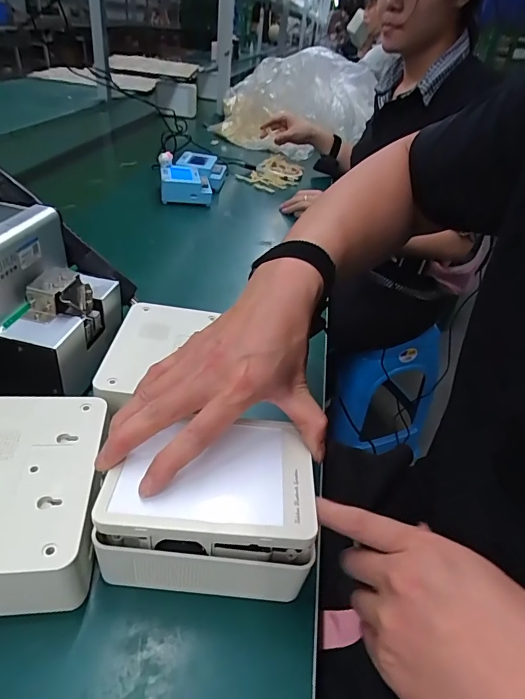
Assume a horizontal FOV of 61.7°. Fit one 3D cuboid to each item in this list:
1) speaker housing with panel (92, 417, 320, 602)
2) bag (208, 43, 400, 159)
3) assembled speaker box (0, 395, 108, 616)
[{"bbox_3d":[-0.036,0.109,0.314,0.133,0.071,0.099,6,37,-2],"label":"speaker housing with panel"},{"bbox_3d":[0.096,-0.768,1.343,0.473,0.239,0.421,11,37,4],"label":"bag"},{"bbox_3d":[-0.165,0.101,0.304,0.107,0.052,0.141,2,37,-8],"label":"assembled speaker box"}]

